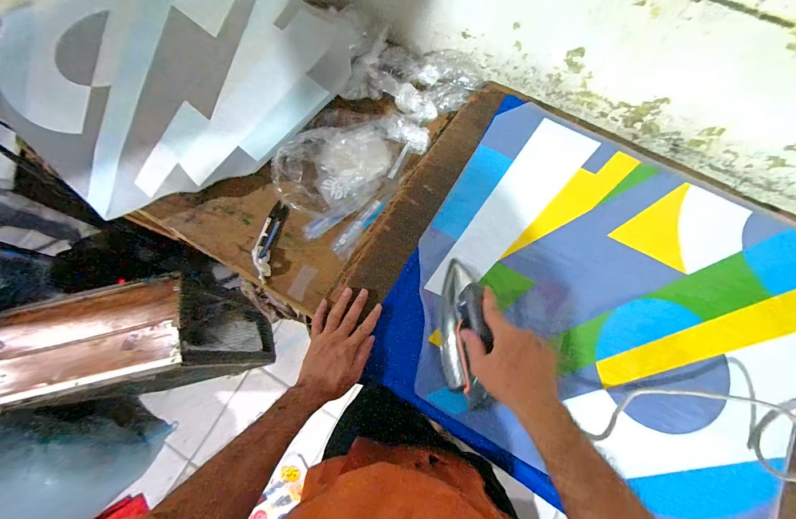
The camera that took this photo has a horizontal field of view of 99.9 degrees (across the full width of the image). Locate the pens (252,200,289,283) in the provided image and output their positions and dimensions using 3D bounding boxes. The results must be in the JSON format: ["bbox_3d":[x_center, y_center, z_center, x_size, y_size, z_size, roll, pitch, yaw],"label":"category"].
[{"bbox_3d":[-0.242,-0.036,0.622,0.039,0.021,0.150,9,73,6],"label":"pens"}]

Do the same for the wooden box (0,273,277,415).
[{"bbox_3d":[-0.743,0.266,1.043,0.496,0.481,0.254,-14,73,-1],"label":"wooden box"}]

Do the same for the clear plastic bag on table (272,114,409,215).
[{"bbox_3d":[-0.106,-0.198,0.641,0.277,0.076,0.181,-25,74,-5],"label":"clear plastic bag on table"}]

